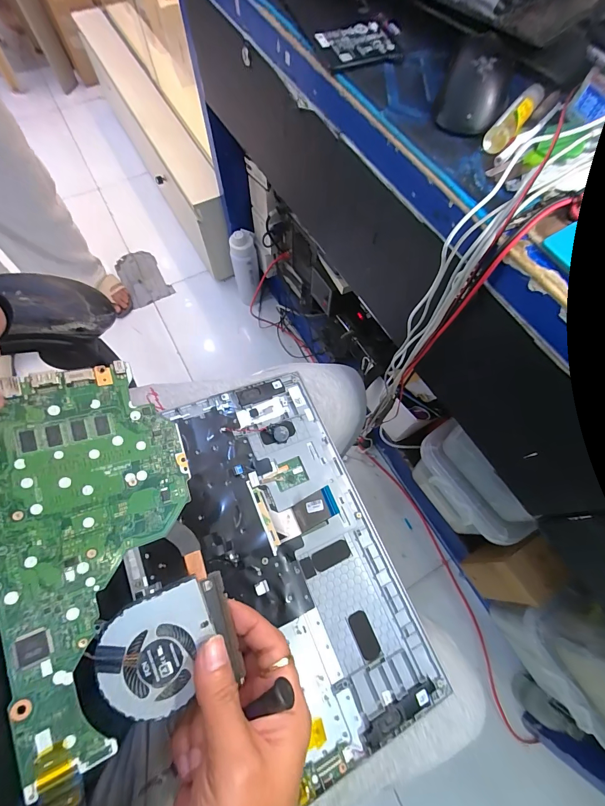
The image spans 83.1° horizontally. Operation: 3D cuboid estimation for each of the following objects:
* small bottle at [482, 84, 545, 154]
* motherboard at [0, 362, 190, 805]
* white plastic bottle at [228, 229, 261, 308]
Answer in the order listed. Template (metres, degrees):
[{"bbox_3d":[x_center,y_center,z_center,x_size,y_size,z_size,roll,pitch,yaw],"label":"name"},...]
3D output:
[{"bbox_3d":[0.204,-0.274,0.325,0.020,0.021,0.096,36,71,12],"label":"small bottle"},{"bbox_3d":[-0.129,0.088,0.217,0.115,0.013,0.222,-12,82,-26],"label":"motherboard"},{"bbox_3d":[-0.182,-0.430,1.098,0.079,0.254,0.067,-10,69,-6],"label":"white plastic bottle"}]

